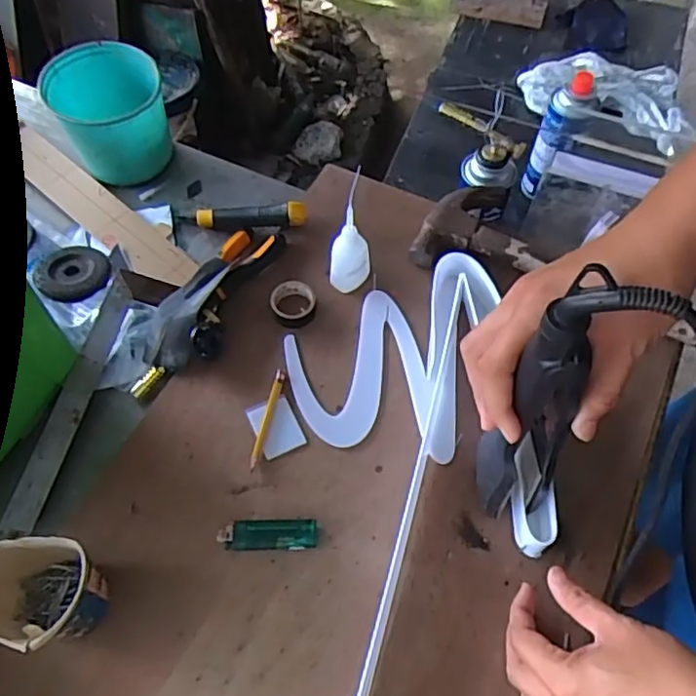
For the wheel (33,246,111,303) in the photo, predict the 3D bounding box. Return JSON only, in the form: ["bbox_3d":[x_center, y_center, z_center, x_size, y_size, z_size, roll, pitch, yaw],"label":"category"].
[{"bbox_3d":[-0.292,-0.082,0.657,0.076,0.015,0.077,0,60,-2],"label":"wheel"}]

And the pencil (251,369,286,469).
[{"bbox_3d":[-0.073,0.064,0.562,0.009,0.009,0.095,12,61,5],"label":"pencil"}]

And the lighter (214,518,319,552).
[{"bbox_3d":[-0.066,0.154,0.512,0.078,0.008,0.026,1,60,-1],"label":"lighter"}]

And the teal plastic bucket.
[{"bbox_3d":[-0.265,-0.267,0.707,0.113,0.096,0.124,1,60,-1],"label":"teal plastic bucket"}]

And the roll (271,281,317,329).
[{"bbox_3d":[-0.055,-0.045,0.615,0.045,0.014,0.047,1,60,-1],"label":"roll"}]

